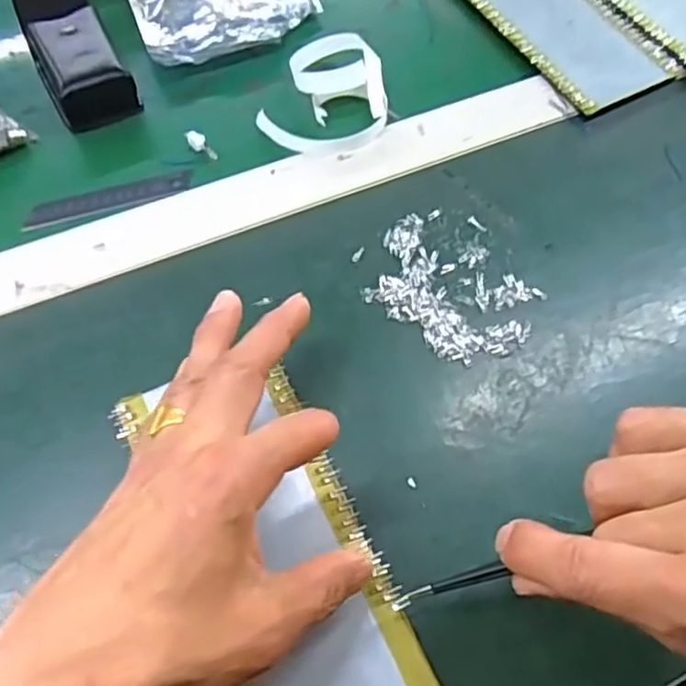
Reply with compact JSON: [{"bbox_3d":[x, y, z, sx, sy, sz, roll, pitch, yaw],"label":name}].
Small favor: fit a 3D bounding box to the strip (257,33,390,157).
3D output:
[{"bbox_3d":[-0.007,-0.159,0.419,0.073,0.019,0.084,25,65,10],"label":"strip"}]

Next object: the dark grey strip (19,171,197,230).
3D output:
[{"bbox_3d":[-0.140,-0.087,0.396,0.099,0.004,0.019,-18,66,-11],"label":"dark grey strip"}]

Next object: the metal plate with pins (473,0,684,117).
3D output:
[{"bbox_3d":[0.144,-0.243,0.476,0.082,0.009,0.197,-27,68,-15],"label":"metal plate with pins"}]

